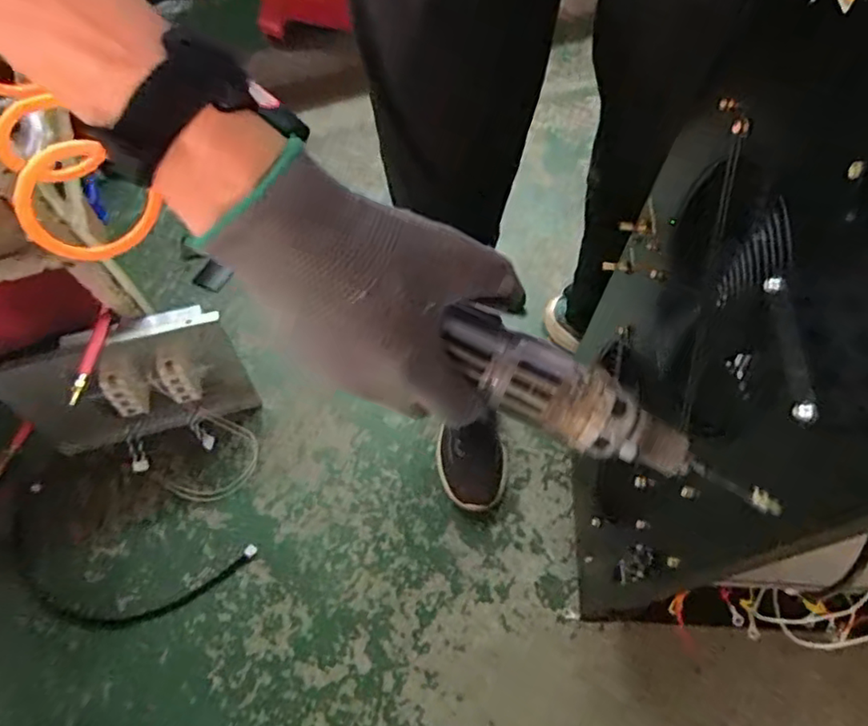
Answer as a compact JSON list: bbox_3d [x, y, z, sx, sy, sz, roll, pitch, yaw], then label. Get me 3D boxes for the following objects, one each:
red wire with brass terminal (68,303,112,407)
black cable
[{"bbox_3d":[-0.452,-0.022,0.798,0.018,0.021,0.168,-8,44,-5],"label":"red wire with brass terminal"},{"bbox_3d":[-0.470,0.303,0.884,0.371,0.014,0.166,13,63,6],"label":"black cable"}]

